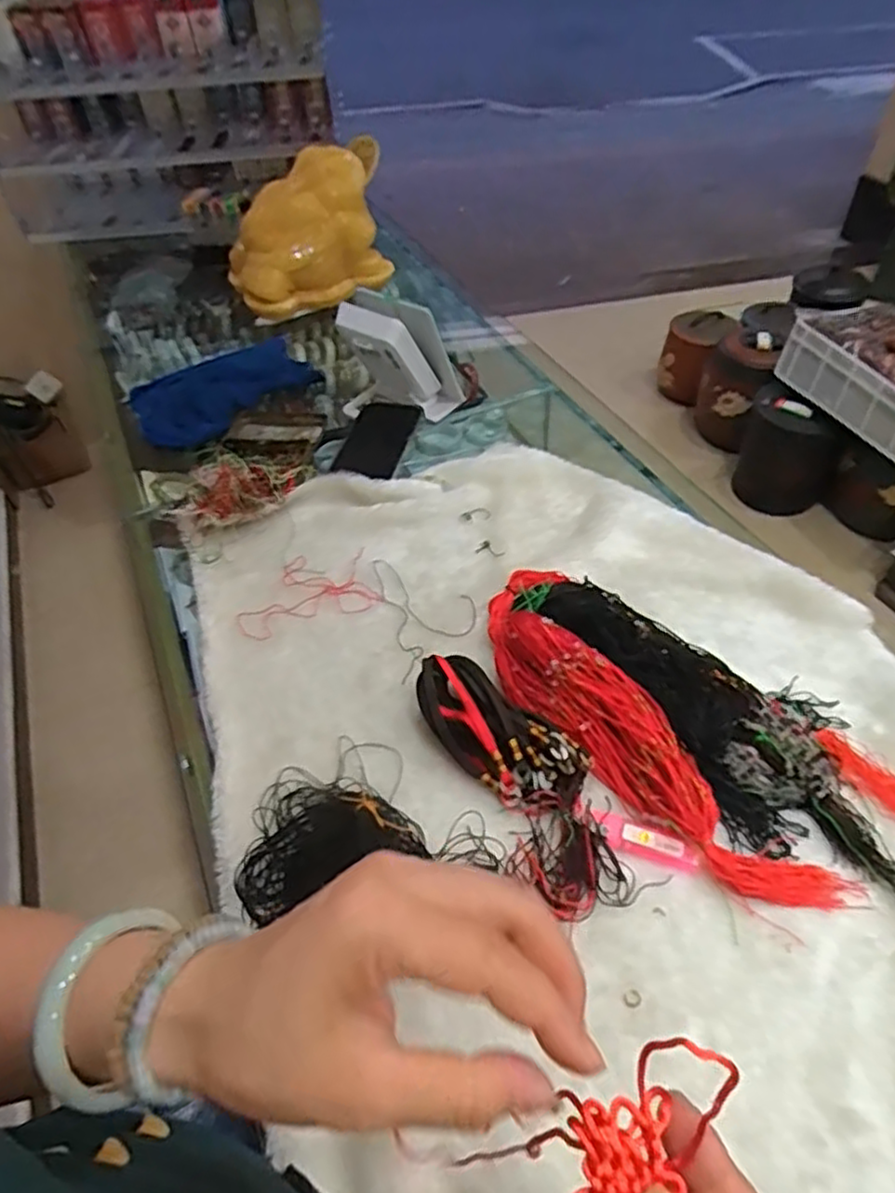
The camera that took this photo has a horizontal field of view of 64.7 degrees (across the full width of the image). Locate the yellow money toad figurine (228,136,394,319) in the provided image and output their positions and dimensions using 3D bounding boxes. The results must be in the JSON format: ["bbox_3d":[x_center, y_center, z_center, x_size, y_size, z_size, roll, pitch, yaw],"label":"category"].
[{"bbox_3d":[-0.231,-0.593,1.142,0.265,0.172,0.198,-9,48,-4],"label":"yellow money toad figurine"}]

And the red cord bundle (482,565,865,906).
[{"bbox_3d":[0.140,0.095,0.546,0.105,0.057,0.353,-27,51,-19],"label":"red cord bundle"}]

